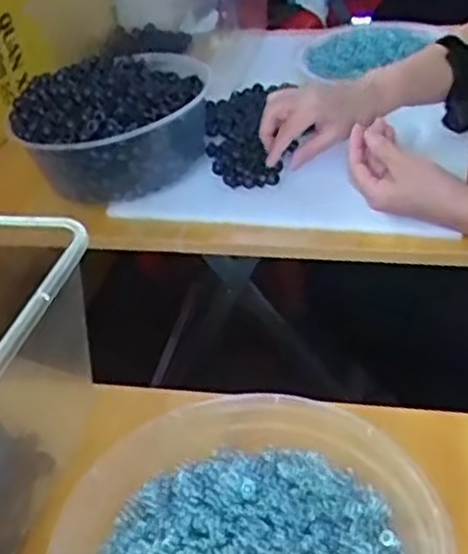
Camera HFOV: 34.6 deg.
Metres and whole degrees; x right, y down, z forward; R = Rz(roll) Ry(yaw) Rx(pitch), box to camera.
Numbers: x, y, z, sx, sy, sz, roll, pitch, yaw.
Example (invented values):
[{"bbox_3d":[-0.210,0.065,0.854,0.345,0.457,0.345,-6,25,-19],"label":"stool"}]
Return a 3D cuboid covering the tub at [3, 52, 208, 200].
[{"bbox_3d":[-0.137,-0.180,0.866,0.204,0.102,0.205,-5,37,4],"label":"tub"}]

